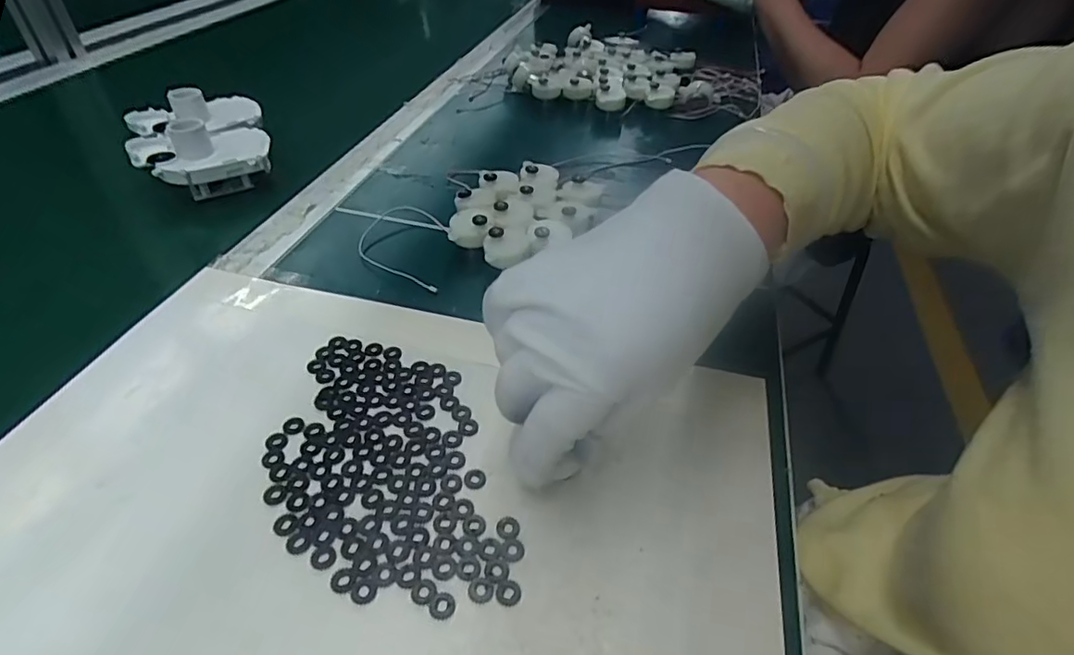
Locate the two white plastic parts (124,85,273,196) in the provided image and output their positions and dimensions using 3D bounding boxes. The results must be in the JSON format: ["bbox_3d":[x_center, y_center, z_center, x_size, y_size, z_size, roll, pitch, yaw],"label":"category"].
[{"bbox_3d":[-0.292,-0.164,0.485,0.103,0.056,0.131,-19,46,-21],"label":"two white plastic parts"}]

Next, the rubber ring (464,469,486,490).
[{"bbox_3d":[-0.031,0.075,0.276,0.011,0.004,0.011,1,42,-1],"label":"rubber ring"}]

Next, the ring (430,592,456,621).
[{"bbox_3d":[-0.039,0.115,0.230,0.010,0.004,0.011,1,42,-1],"label":"ring"}]

